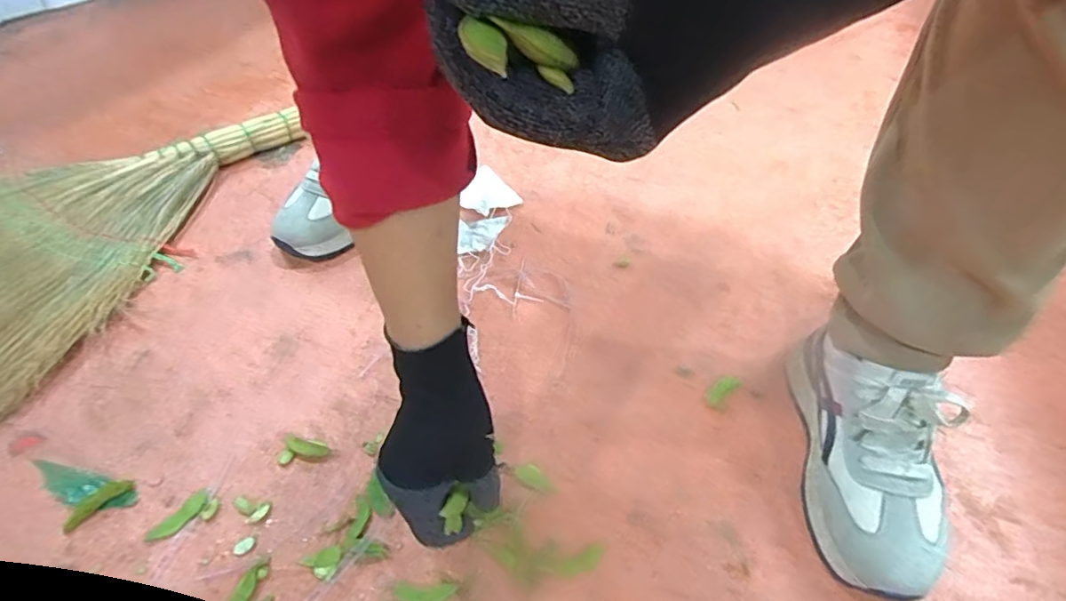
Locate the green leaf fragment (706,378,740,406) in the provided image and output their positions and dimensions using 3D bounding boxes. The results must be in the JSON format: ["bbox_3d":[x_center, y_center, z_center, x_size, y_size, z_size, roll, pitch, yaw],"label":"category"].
[{"bbox_3d":[0.182,0.085,0.541,0.043,0.004,0.018,-32,55,-26],"label":"green leaf fragment"}]

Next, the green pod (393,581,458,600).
[{"bbox_3d":[-0.080,0.214,0.408,0.044,0.004,0.016,1,47,0],"label":"green pod"}]

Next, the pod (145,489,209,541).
[{"bbox_3d":[-0.282,0.173,0.446,0.017,0.005,0.049,30,54,25],"label":"pod"}]

